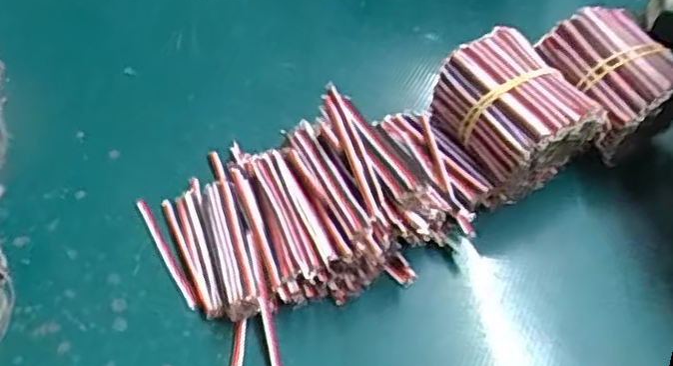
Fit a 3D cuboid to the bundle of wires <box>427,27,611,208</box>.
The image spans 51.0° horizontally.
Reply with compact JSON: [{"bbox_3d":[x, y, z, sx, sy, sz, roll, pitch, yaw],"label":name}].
[{"bbox_3d":[0.064,-0.025,0.254,0.043,0.036,0.048,-21,53,-21],"label":"bundle of wires"}]

